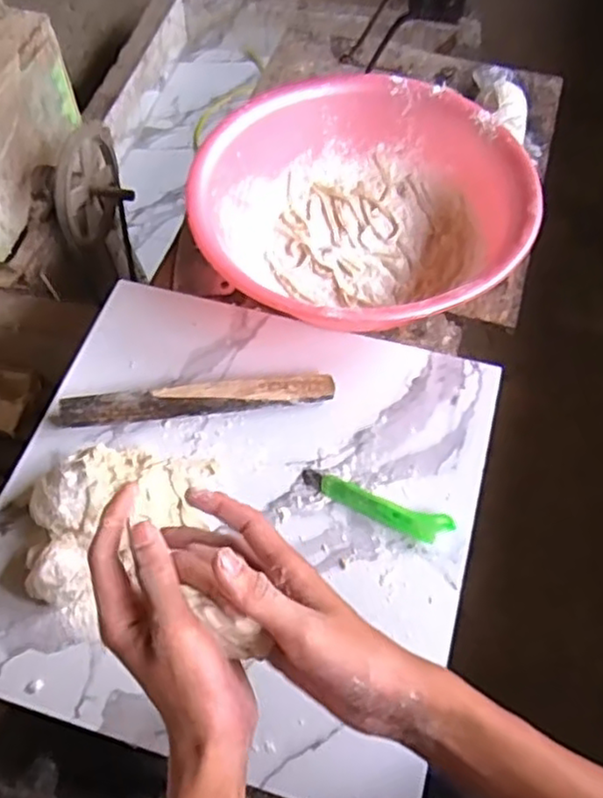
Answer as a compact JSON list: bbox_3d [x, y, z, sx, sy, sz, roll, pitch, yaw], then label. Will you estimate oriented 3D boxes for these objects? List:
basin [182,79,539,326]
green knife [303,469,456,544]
[{"bbox_3d":[0.081,-0.234,0.866,0.385,0.110,0.383,-2,57,2],"label":"basin"},{"bbox_3d":[0.077,0.113,0.723,0.163,0.015,0.033,18,60,14],"label":"green knife"}]

